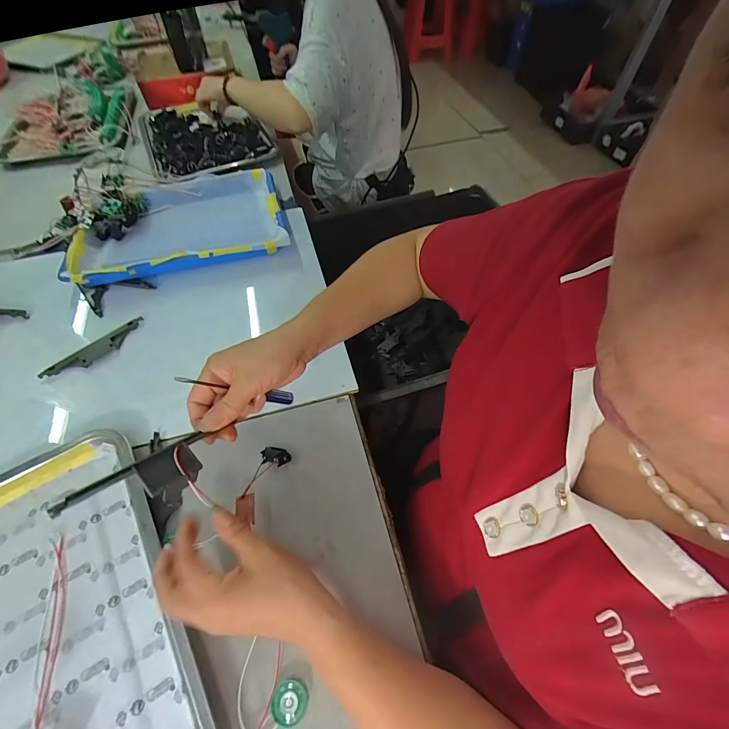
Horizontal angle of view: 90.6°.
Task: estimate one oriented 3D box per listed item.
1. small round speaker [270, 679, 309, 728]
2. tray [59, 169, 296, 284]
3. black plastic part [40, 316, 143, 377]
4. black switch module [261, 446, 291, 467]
[{"bbox_3d":[-0.061,0.271,0.289,0.028,0.005,0.027,5,58,5],"label":"small round speaker"},{"bbox_3d":[-0.312,-0.240,0.605,0.336,0.041,0.259,-16,58,-9],"label":"tray"},{"bbox_3d":[-0.362,-0.020,0.486,0.134,0.010,0.030,-40,65,-22],"label":"black plastic part"},{"bbox_3d":[-0.096,0.098,0.387,0.035,0.010,0.017,1,55,28],"label":"black switch module"}]

